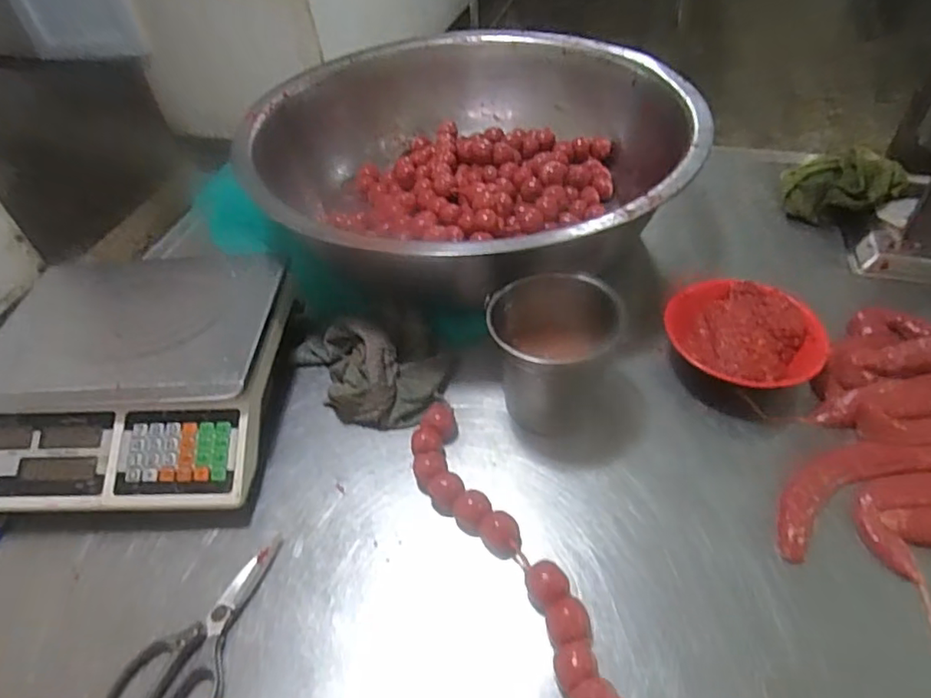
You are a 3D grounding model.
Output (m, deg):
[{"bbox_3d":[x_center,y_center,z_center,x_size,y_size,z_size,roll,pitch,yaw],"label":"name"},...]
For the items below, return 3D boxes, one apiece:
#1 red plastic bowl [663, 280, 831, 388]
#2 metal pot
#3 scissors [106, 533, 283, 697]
[{"bbox_3d":[0.329,-0.013,0.698,0.174,0.054,0.144,14,49,19],"label":"red plastic bowl"},{"bbox_3d":[0.097,0.011,0.636,0.140,0.142,0.108,5,47,11],"label":"metal pot"},{"bbox_3d":[-0.240,0.259,0.523,0.091,0.011,0.202,12,49,17],"label":"scissors"}]

